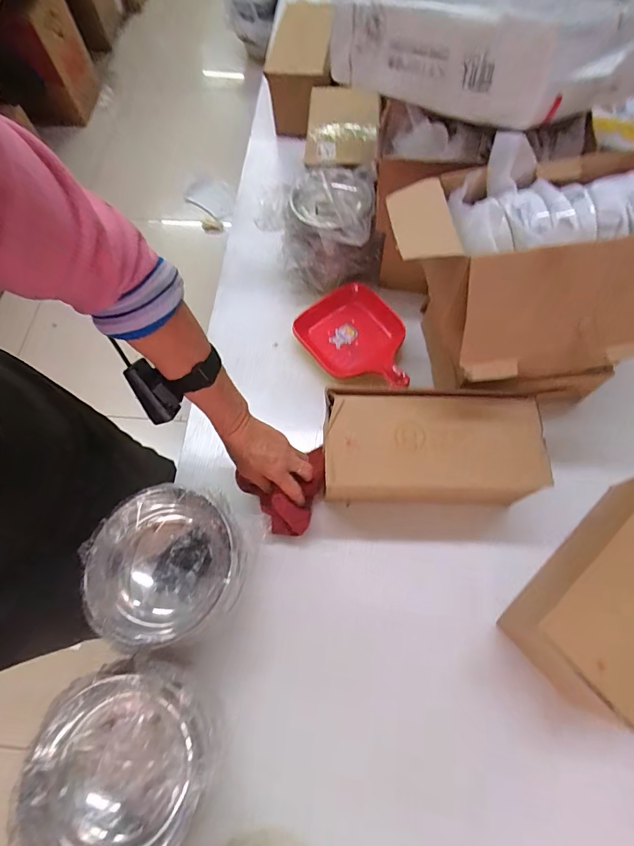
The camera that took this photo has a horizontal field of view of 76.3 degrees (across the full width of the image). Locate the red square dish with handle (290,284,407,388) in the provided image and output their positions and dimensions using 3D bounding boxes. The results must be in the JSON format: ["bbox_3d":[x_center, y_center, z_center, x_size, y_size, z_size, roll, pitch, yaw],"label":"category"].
[{"bbox_3d":[0.071,-0.132,0.663,0.152,0.030,0.210,-35,69,-12],"label":"red square dish with handle"}]

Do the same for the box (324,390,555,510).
[{"bbox_3d":[0.147,0.044,0.558,0.263,0.131,0.133,3,68,3],"label":"box"}]

